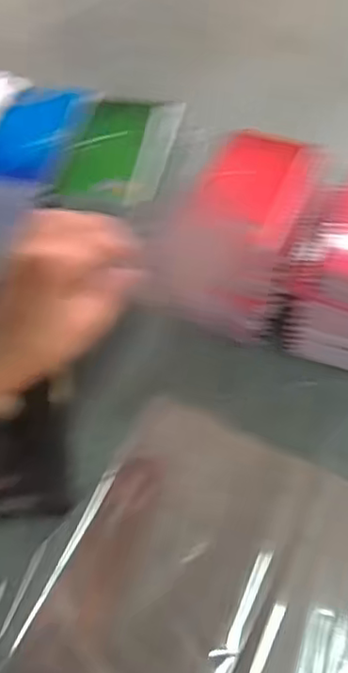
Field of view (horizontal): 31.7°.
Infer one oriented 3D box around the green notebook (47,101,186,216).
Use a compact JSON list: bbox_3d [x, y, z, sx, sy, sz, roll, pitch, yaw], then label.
[{"bbox_3d":[-0.049,-0.174,0.578,0.087,0.021,0.140,14,62,11],"label":"green notebook"}]

